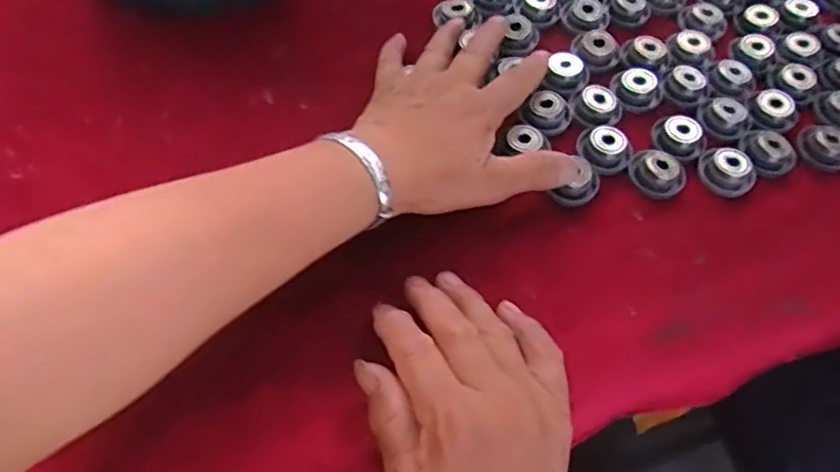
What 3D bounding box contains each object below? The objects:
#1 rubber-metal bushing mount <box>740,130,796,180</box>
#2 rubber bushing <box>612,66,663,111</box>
[{"bbox_3d":[0.220,-0.053,0.409,0.030,0.009,0.033,-1,57,-5],"label":"rubber-metal bushing mount"},{"bbox_3d":[0.143,-0.096,0.425,0.032,0.015,0.027,18,57,7],"label":"rubber bushing"}]

